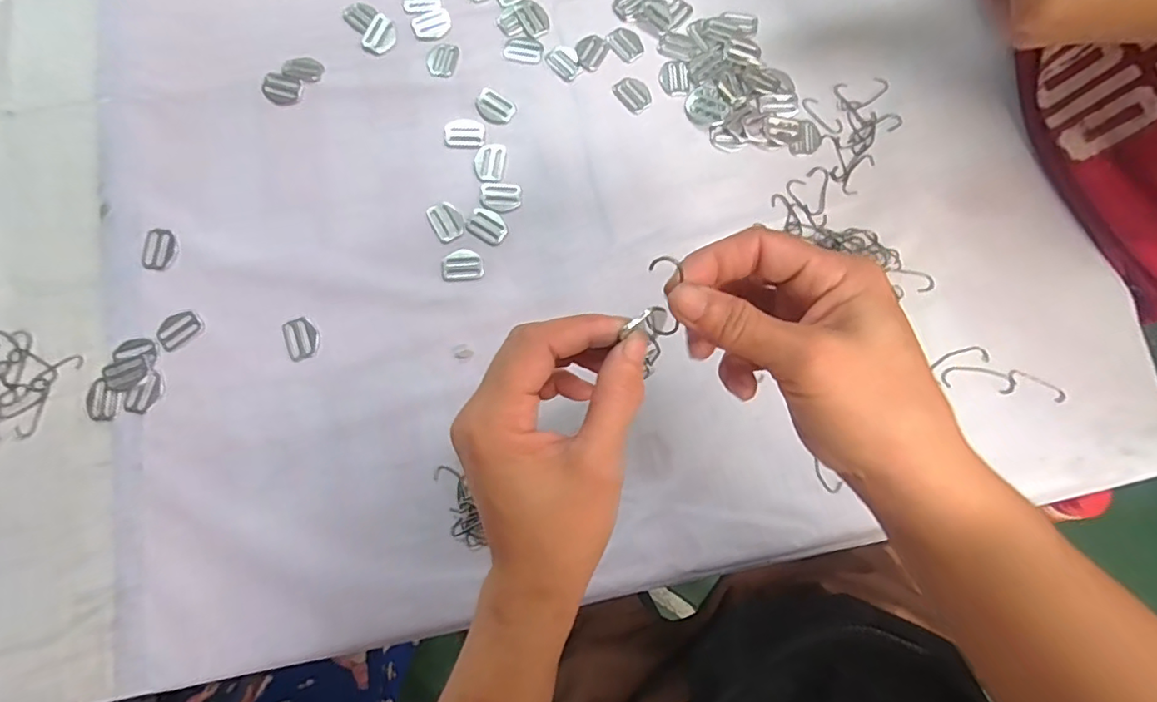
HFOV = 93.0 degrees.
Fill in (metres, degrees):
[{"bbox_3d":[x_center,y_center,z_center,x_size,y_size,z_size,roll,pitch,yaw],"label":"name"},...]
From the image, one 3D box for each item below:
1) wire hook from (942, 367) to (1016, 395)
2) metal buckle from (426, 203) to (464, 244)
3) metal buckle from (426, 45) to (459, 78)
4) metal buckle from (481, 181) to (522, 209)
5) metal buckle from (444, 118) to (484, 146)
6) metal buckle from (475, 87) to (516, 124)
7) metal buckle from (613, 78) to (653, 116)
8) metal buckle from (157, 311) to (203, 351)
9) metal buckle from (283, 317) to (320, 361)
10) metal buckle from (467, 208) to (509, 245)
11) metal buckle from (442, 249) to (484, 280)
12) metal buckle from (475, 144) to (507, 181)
[{"bbox_3d":[0.302,0.021,0.414,0.053,0.004,0.017,7,78,0],"label":"wire hook"},{"bbox_3d":[-0.104,-0.103,0.434,0.024,0.004,0.033,-28,80,-6],"label":"metal buckle"},{"bbox_3d":[-0.115,-0.246,0.462,0.025,0.004,0.032,13,78,2],"label":"metal buckle"},{"bbox_3d":[-0.062,-0.127,0.446,0.032,0.004,0.024,0,78,-1],"label":"metal buckle"},{"bbox_3d":[-0.094,-0.181,0.451,0.031,0.004,0.024,-5,78,-2],"label":"metal buckle"},{"bbox_3d":[-0.070,-0.206,0.459,0.034,0.004,0.027,40,80,7],"label":"metal buckle"},{"bbox_3d":[0.047,-0.217,0.461,0.025,0.004,0.033,-42,82,-9],"label":"metal buckle"},{"bbox_3d":[-0.301,-0.017,0.413,0.032,0.005,0.024,-33,81,-7],"label":"metal buckle"},{"bbox_3d":[-0.209,-0.010,0.416,0.024,0.004,0.031,-23,80,-6],"label":"metal buckle"},{"bbox_3d":[-0.072,-0.100,0.436,0.032,0.004,0.026,29,79,5],"label":"metal buckle"},{"bbox_3d":[-0.090,-0.068,0.426,0.031,0.004,0.026,-8,79,-3],"label":"metal buckle"},{"bbox_3d":[-0.072,-0.155,0.447,0.024,0.004,0.033,7,78,0],"label":"metal buckle"}]

